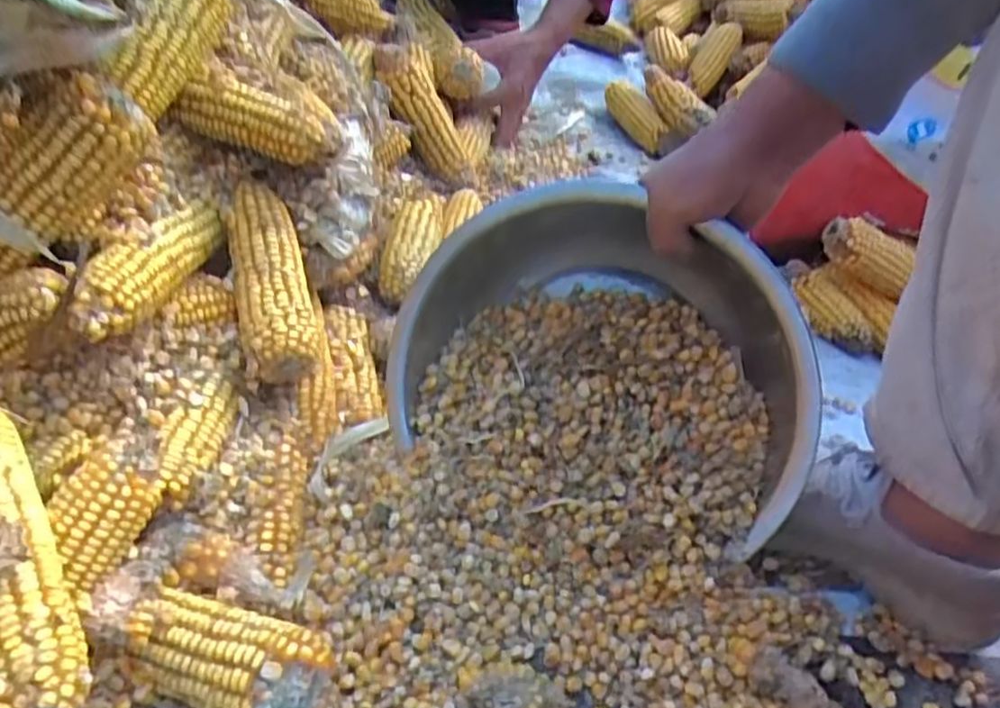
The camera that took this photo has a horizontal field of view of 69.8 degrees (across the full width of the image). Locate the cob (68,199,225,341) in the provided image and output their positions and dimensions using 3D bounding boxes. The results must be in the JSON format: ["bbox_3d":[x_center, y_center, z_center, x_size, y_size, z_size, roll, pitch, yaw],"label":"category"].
[{"bbox_3d":[-0.225,-0.059,0.469,0.035,0.037,0.154,10,32,2],"label":"cob"}]

